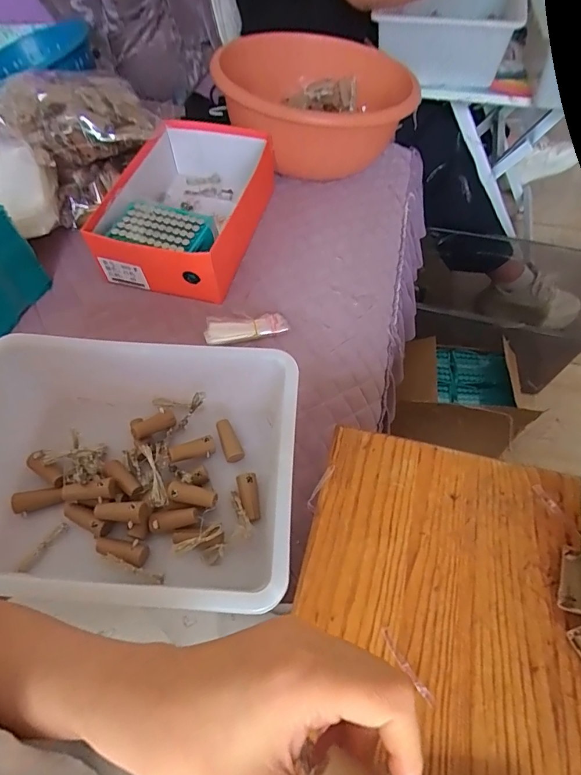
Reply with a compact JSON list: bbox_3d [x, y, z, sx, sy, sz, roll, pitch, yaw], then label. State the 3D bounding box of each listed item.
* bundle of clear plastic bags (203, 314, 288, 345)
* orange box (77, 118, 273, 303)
[{"bbox_3d":[-0.060,-0.082,0.603,0.113,0.011,0.039,-6,75,-6],"label":"bundle of clear plastic bags"},{"bbox_3d":[-0.154,-0.302,0.703,0.205,0.097,0.323,14,56,10],"label":"orange box"}]

